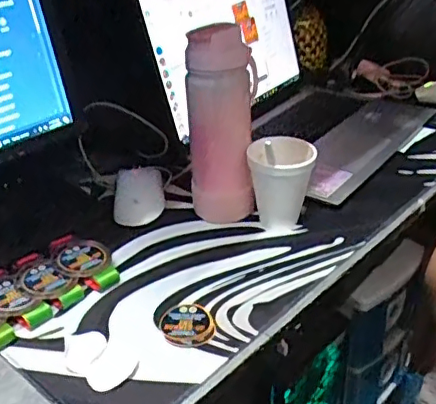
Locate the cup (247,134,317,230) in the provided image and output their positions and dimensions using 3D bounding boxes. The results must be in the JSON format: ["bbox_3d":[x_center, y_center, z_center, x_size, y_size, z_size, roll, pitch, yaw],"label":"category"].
[{"bbox_3d":[0.073,-0.025,0.655,0.075,0.104,0.078,1,30,7],"label":"cup"}]

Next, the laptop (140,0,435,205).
[{"bbox_3d":[0.120,-0.207,0.852,0.324,0.225,0.383,18,36,33],"label":"laptop"}]

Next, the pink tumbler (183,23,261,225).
[{"bbox_3d":[0.005,-0.089,0.665,0.080,0.218,0.063,-2,30,3],"label":"pink tumbler"}]

